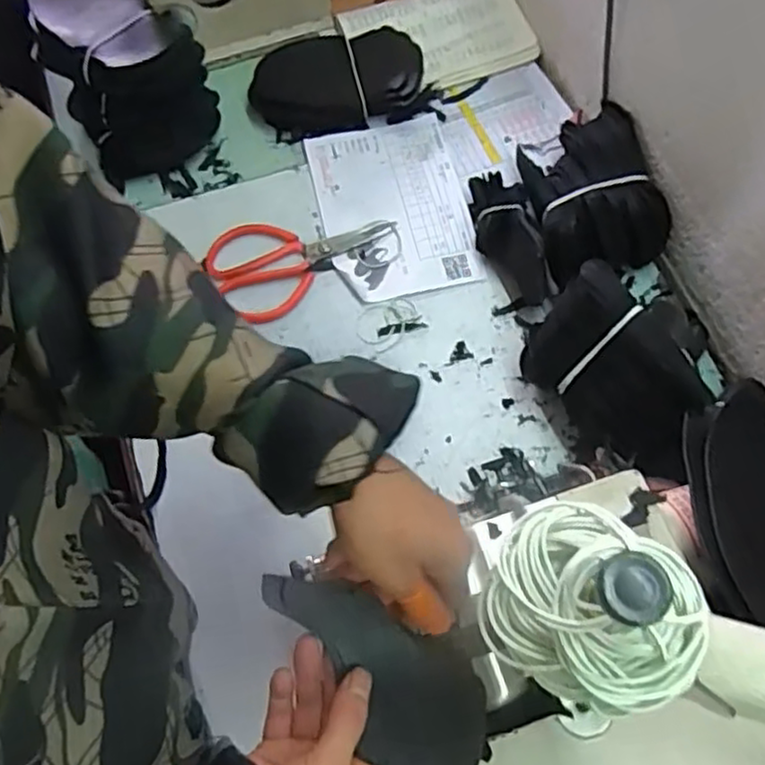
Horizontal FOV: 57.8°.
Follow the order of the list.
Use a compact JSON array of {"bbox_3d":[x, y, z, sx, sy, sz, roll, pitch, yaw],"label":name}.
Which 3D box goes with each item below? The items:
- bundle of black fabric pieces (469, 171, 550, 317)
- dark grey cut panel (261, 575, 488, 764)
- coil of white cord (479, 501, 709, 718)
[{"bbox_3d":[0.121,-0.141,0.671,0.054,0.044,0.135,-5,67,0],"label":"bundle of black fabric pieces"},{"bbox_3d":[0.005,0.164,0.404,0.076,0.010,0.152,-31,78,-25],"label":"dark grey cut panel"},{"bbox_3d":[0.075,0.078,0.241,0.072,0.025,0.063,31,72,14],"label":"coil of white cord"}]

